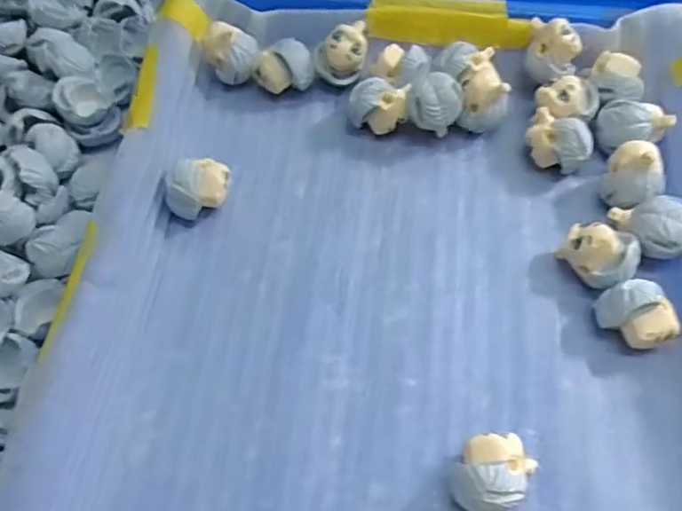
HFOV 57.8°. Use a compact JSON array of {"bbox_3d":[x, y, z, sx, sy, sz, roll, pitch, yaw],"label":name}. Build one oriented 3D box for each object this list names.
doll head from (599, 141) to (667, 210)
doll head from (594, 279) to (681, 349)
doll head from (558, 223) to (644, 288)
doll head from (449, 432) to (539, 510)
[{"bbox_3d":[0.121,-0.031,0.257,0.023,0.026,0.021,-1,63,1],"label":"doll head"},{"bbox_3d":[0.111,0.022,0.232,0.028,0.021,0.020,36,69,18],"label":"doll head"},{"bbox_3d":[0.101,0.001,0.244,0.027,0.021,0.020,30,67,16],"label":"doll head"},{"bbox_3d":[0.050,0.073,0.205,0.023,0.023,0.028,33,68,17],"label":"doll head"}]

